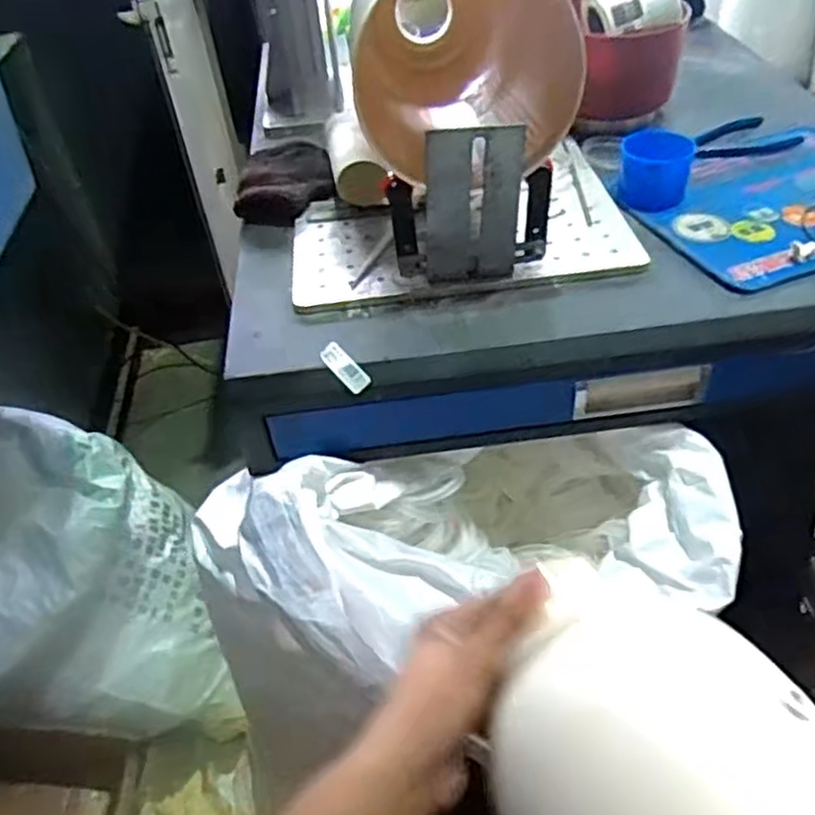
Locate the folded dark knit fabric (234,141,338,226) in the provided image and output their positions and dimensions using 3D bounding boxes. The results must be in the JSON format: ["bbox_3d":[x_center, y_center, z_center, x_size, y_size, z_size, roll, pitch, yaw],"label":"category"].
[{"bbox_3d":[-0.121,-0.225,0.719,0.093,0.036,0.110,-8,42,-1],"label":"folded dark knit fabric"}]

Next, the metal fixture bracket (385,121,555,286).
[{"bbox_3d":[0.049,-0.157,0.550,0.121,0.111,0.028,-7,42,0],"label":"metal fixture bracket"}]

